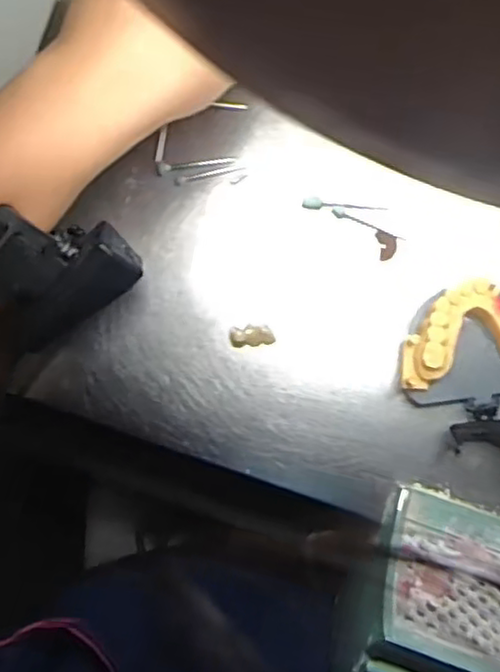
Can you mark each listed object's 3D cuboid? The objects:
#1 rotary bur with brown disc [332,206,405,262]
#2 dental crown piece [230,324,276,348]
[{"bbox_3d":[0.061,-0.054,0.367,0.040,0.004,0.015,27,87,5],"label":"rotary bur with brown disc"},{"bbox_3d":[0.001,0.000,0.364,0.023,0.011,0.010,-5,85,3],"label":"dental crown piece"}]

